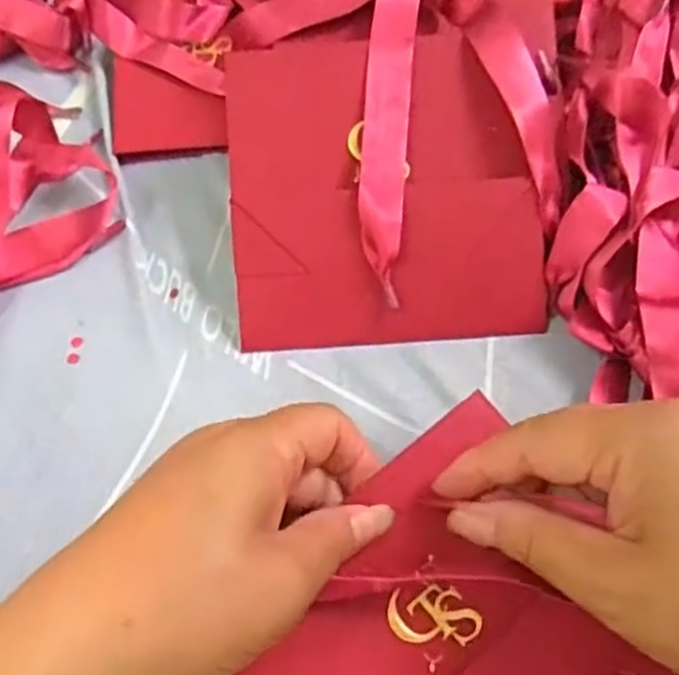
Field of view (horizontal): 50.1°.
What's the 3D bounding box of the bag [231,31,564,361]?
[{"bbox_3d":[0.027,-0.068,0.328,0.149,0.019,0.138,-4,91,2],"label":"bag"}]

